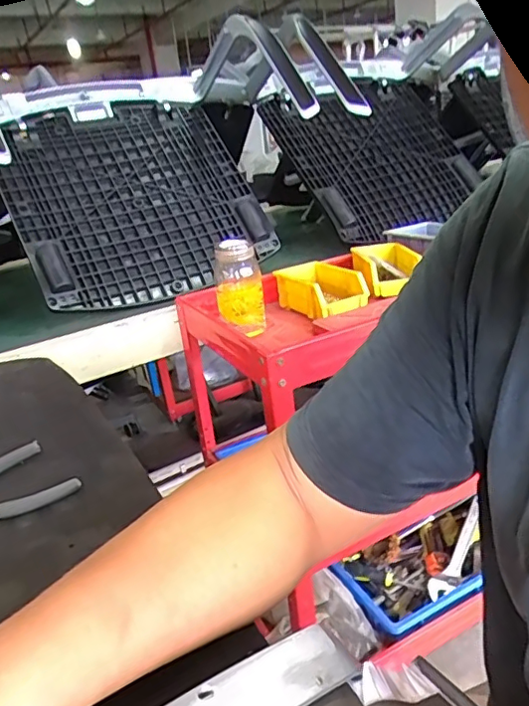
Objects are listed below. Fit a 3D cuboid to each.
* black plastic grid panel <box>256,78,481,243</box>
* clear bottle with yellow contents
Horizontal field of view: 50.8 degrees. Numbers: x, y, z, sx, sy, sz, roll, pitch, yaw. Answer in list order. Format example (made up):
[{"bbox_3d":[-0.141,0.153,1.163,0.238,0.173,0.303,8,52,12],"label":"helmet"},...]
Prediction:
[{"bbox_3d":[0.299,-0.526,1.451,0.521,0.477,0.020,-21,-19,-28],"label":"black plastic grid panel"},{"bbox_3d":[-0.043,-0.115,0.964,0.077,0.161,0.081,-8,22,-1],"label":"clear bottle with yellow contents"}]

